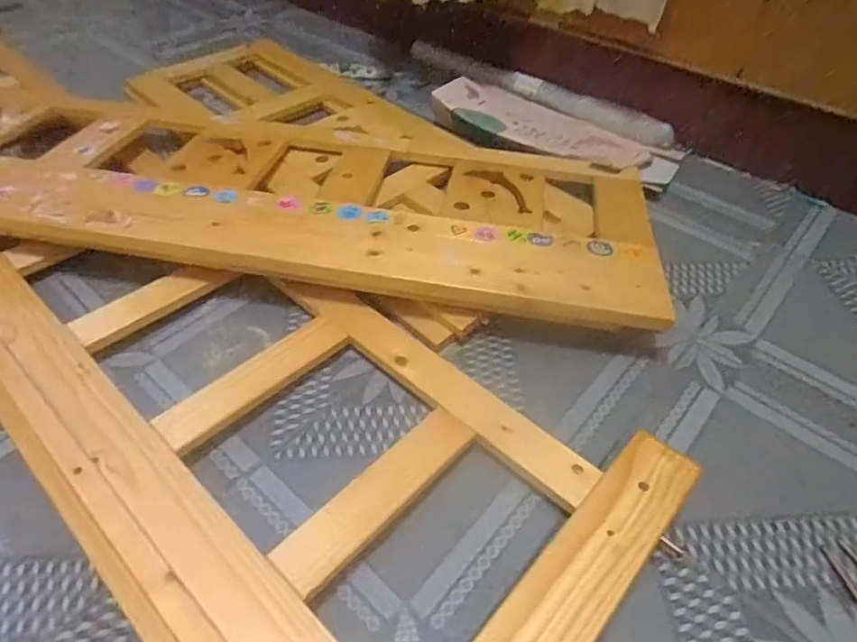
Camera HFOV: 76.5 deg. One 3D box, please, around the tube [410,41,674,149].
[{"bbox_3d":[0.231,-0.541,1.247,0.689,0.043,0.056,32,55,25],"label":"tube"}]

